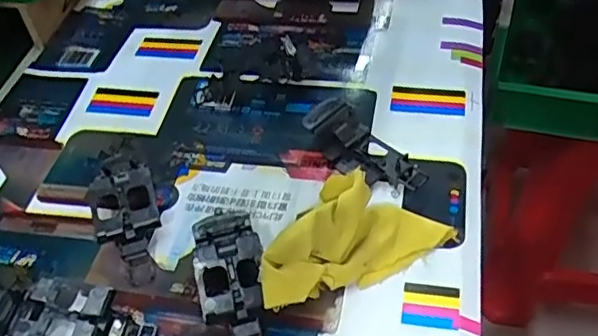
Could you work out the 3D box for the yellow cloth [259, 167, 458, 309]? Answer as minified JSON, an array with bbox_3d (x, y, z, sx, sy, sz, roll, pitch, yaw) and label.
[{"bbox_3d":[0.034,0.043,0.405,0.138,0.058,0.052,-22,49,-12],"label":"yellow cloth"}]

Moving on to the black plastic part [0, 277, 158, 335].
[{"bbox_3d":[-0.147,0.096,0.392,0.105,0.034,0.056,6,49,13],"label":"black plastic part"}]

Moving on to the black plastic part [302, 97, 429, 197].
[{"bbox_3d":[0.054,-0.018,0.475,0.104,0.027,0.043,24,55,26],"label":"black plastic part"}]

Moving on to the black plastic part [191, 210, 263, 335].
[{"bbox_3d":[-0.044,0.076,0.400,0.043,0.032,0.110,-13,48,-5],"label":"black plastic part"}]

